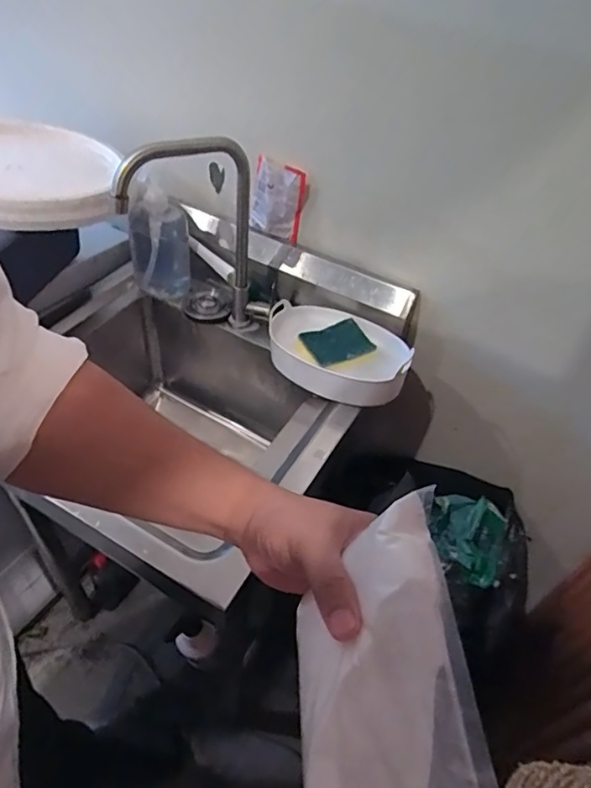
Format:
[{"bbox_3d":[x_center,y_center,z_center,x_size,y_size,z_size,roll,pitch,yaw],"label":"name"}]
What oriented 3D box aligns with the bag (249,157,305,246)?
[{"bbox_3d":[-0.030,-0.289,0.793,0.076,0.132,0.030,20,56,3],"label":"bag"}]

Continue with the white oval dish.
[{"bbox_3d":[0.058,-0.061,0.773,0.213,0.057,0.131,21,47,14],"label":"white oval dish"}]

